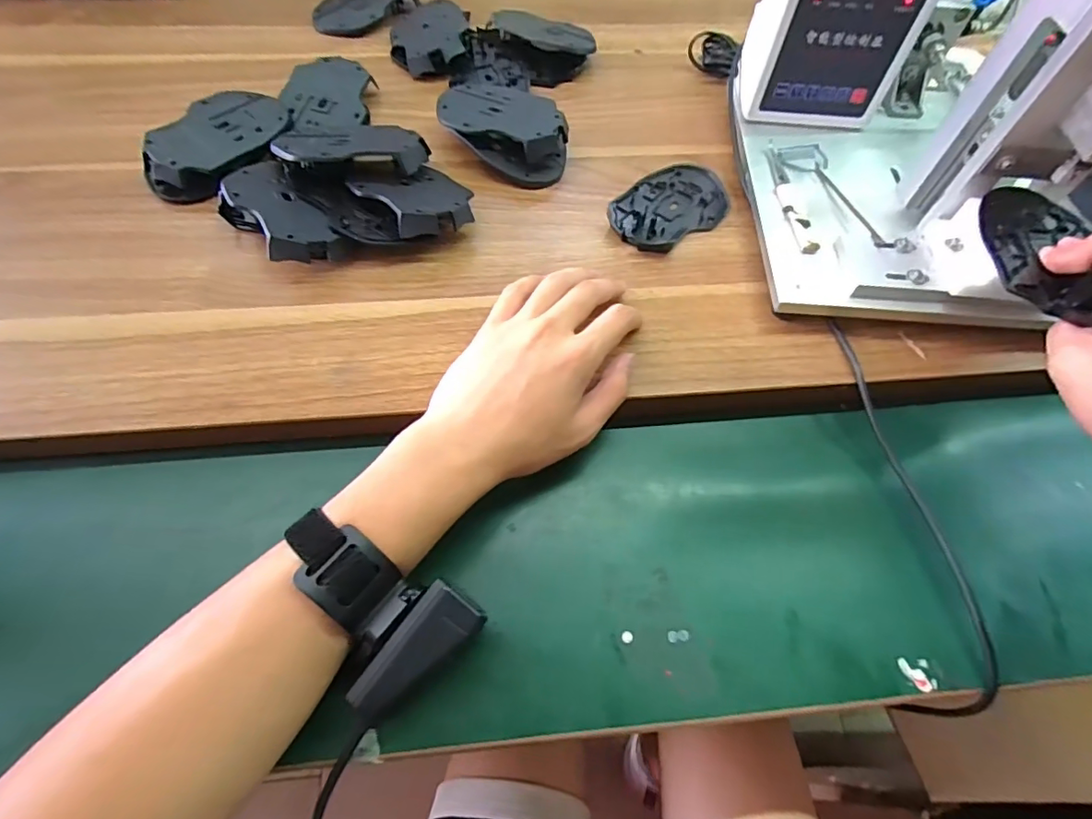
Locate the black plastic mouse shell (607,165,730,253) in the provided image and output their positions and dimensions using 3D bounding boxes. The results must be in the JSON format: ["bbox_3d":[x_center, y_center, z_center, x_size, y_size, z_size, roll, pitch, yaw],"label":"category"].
[{"bbox_3d":[0.100,-0.166,0.431,0.106,0.008,0.072,-37,68,-20],"label":"black plastic mouse shell"}]

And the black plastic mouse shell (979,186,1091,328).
[{"bbox_3d":[0.299,-0.097,0.316,0.063,0.018,0.118,13,57,5],"label":"black plastic mouse shell"}]

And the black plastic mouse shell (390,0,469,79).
[{"bbox_3d":[-0.117,-0.375,0.522,0.073,0.023,0.113,-10,62,-8],"label":"black plastic mouse shell"}]

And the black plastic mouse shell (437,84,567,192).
[{"bbox_3d":[-0.034,-0.241,0.453,0.120,0.035,0.078,30,64,14],"label":"black plastic mouse shell"}]

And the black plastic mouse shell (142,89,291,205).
[{"bbox_3d":[-0.266,-0.219,0.435,0.077,0.029,0.119,22,62,10],"label":"black plastic mouse shell"}]

